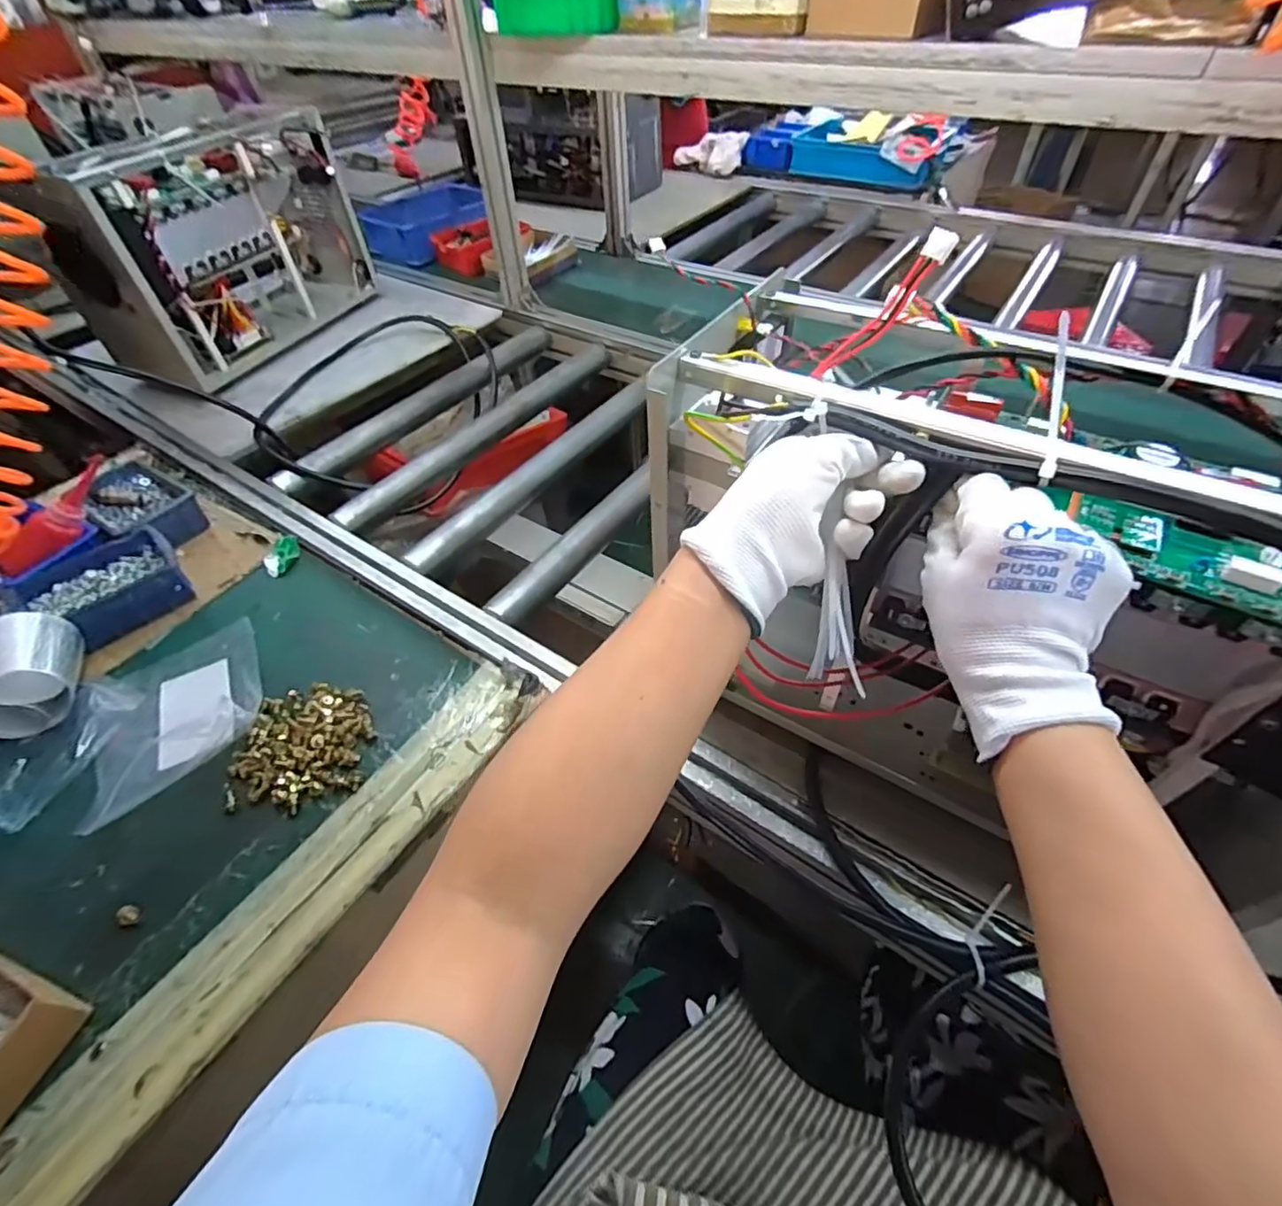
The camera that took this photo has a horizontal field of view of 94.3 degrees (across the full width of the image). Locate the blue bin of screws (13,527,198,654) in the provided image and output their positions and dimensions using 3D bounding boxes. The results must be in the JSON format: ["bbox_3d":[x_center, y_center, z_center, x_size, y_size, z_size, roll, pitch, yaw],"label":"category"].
[{"bbox_3d":[-0.563,-0.010,0.628,0.141,0.048,0.095,-38,57,-26],"label":"blue bin of screws"}]

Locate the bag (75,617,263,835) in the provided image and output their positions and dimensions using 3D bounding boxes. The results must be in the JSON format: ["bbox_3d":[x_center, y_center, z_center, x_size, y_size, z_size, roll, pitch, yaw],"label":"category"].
[{"bbox_3d":[-0.432,0.091,0.543,0.142,0.051,0.184,-26,52,-18],"label":"bag"}]

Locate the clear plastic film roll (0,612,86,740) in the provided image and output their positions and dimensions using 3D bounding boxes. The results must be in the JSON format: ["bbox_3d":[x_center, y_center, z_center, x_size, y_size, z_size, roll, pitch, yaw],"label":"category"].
[{"bbox_3d":[-0.564,0.062,0.547,0.070,0.070,0.099,-23,51,-16],"label":"clear plastic film roll"}]

